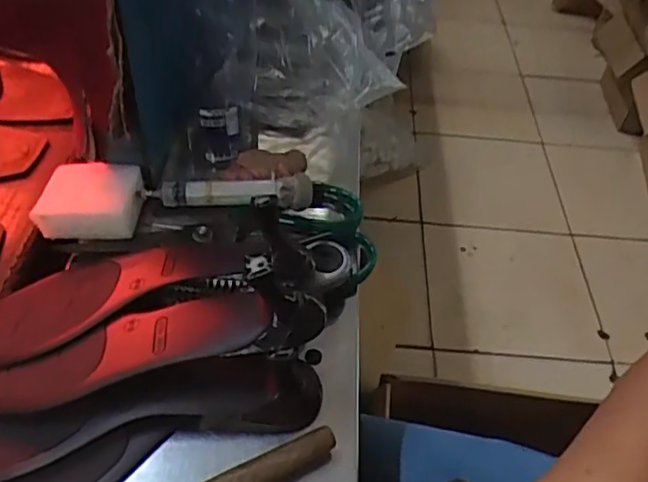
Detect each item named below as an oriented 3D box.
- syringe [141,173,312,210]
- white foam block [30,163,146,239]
[{"bbox_3d":[-0.068,-0.034,0.449,0.117,0.025,0.017,1,46,-4],"label":"syringe"},{"bbox_3d":[-0.162,-0.029,0.439,0.066,0.023,0.055,3,45,5],"label":"white foam block"}]

